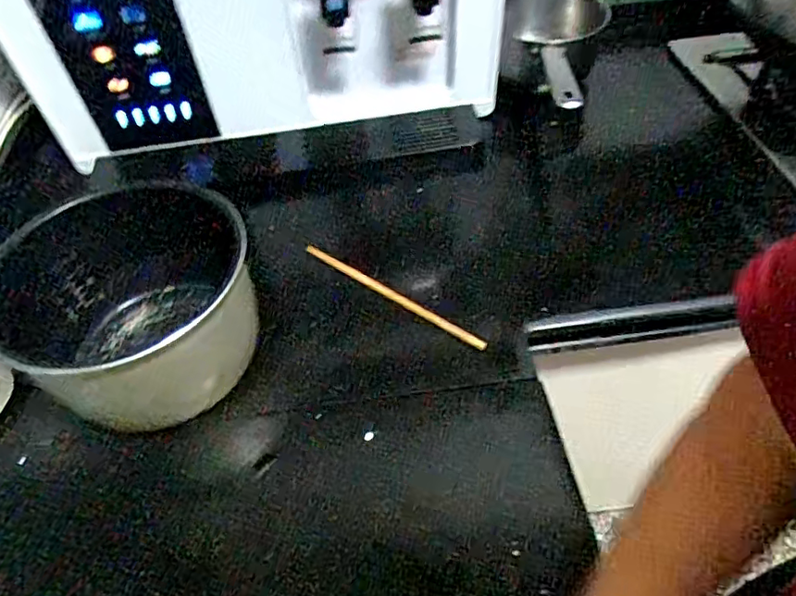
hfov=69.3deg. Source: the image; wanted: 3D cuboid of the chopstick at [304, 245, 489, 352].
[{"bbox_3d":[-0.006,-0.003,0.616,0.230,0.015,0.012,29,58,25],"label":"chopstick"}]

